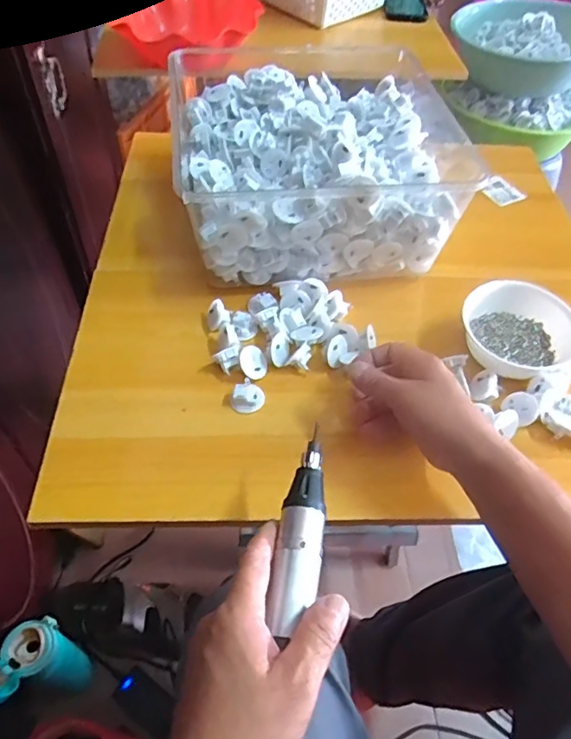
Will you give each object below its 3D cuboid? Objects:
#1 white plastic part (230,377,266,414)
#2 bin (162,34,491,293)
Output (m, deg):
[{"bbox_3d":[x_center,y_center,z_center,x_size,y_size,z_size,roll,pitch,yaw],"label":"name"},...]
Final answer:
[{"bbox_3d":[-0.036,0.026,0.520,0.032,0.019,0.028,3,53,-3],"label":"white plastic part"},{"bbox_3d":[0.033,-0.227,0.621,0.301,0.114,0.252,-3,53,-7],"label":"bin"}]

